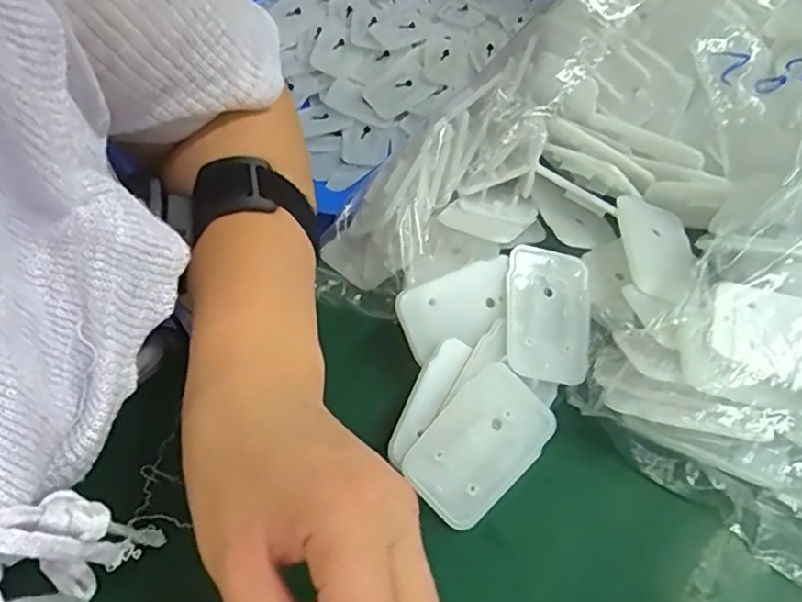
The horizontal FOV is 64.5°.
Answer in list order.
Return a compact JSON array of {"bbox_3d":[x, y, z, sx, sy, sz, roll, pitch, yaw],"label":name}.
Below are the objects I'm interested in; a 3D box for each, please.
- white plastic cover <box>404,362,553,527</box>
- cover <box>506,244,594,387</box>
[{"bbox_3d":[0.035,0.063,0.283,0.068,0.004,0.044,-43,87,-16],"label":"white plastic cover"},{"bbox_3d":[0.074,0.006,0.317,0.042,0.004,0.069,7,71,-6],"label":"cover"}]

